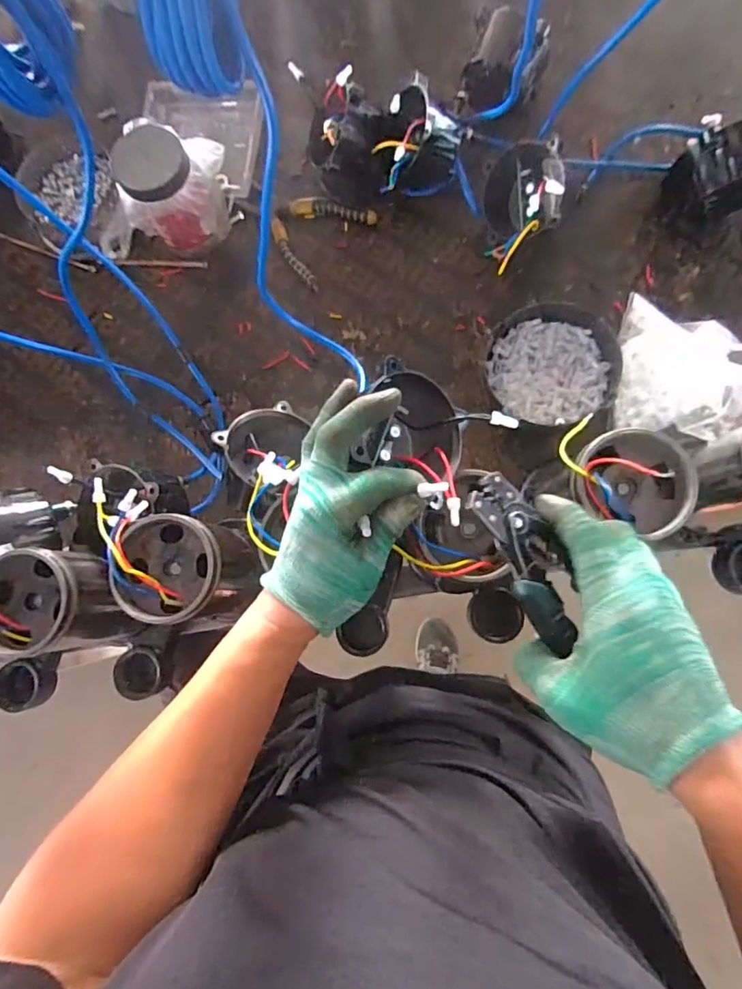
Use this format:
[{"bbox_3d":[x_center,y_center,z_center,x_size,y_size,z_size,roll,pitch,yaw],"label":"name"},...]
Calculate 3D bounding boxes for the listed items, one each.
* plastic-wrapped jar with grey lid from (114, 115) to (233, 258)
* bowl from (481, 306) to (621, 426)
[{"bbox_3d":[-0.237,-0.372,0.604,0.107,0.122,0.112,-1,81,5],"label":"plastic-wrapped jar with grey lid"},{"bbox_3d":[0.207,-0.147,0.575,0.136,0.047,0.135,-1,81,5],"label":"bowl"}]

